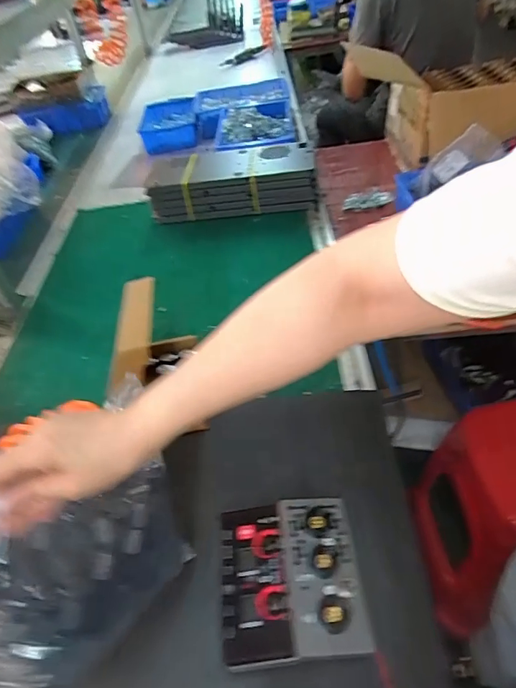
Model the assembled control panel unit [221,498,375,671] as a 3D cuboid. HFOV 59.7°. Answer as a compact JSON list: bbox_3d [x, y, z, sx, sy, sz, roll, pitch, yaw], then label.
[{"bbox_3d":[0.033,0.246,0.475,0.139,0.046,0.153,-7,45,0],"label":"assembled control panel unit"}]

